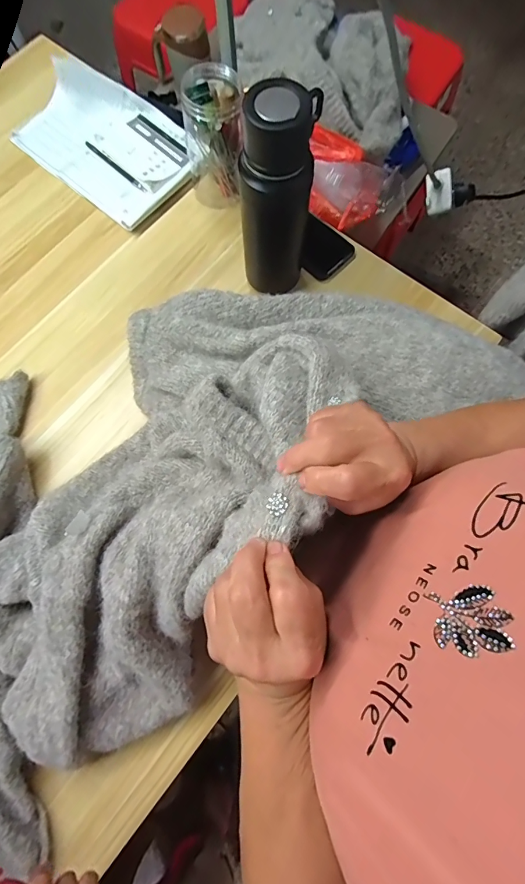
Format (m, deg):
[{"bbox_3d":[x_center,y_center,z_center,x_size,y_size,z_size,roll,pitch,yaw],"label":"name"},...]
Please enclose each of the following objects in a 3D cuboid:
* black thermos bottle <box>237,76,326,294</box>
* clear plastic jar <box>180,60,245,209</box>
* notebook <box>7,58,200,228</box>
[{"bbox_3d":[0.018,-0.293,0.488,0.078,0.243,0.078,12,76,3],"label":"black thermos bottle"},{"bbox_3d":[-0.070,-0.442,0.569,0.083,0.143,0.073,-3,76,-1],"label":"clear plastic jar"},{"bbox_3d":[-0.255,-0.505,0.650,0.291,0.041,0.202,40,79,9],"label":"notebook"}]

